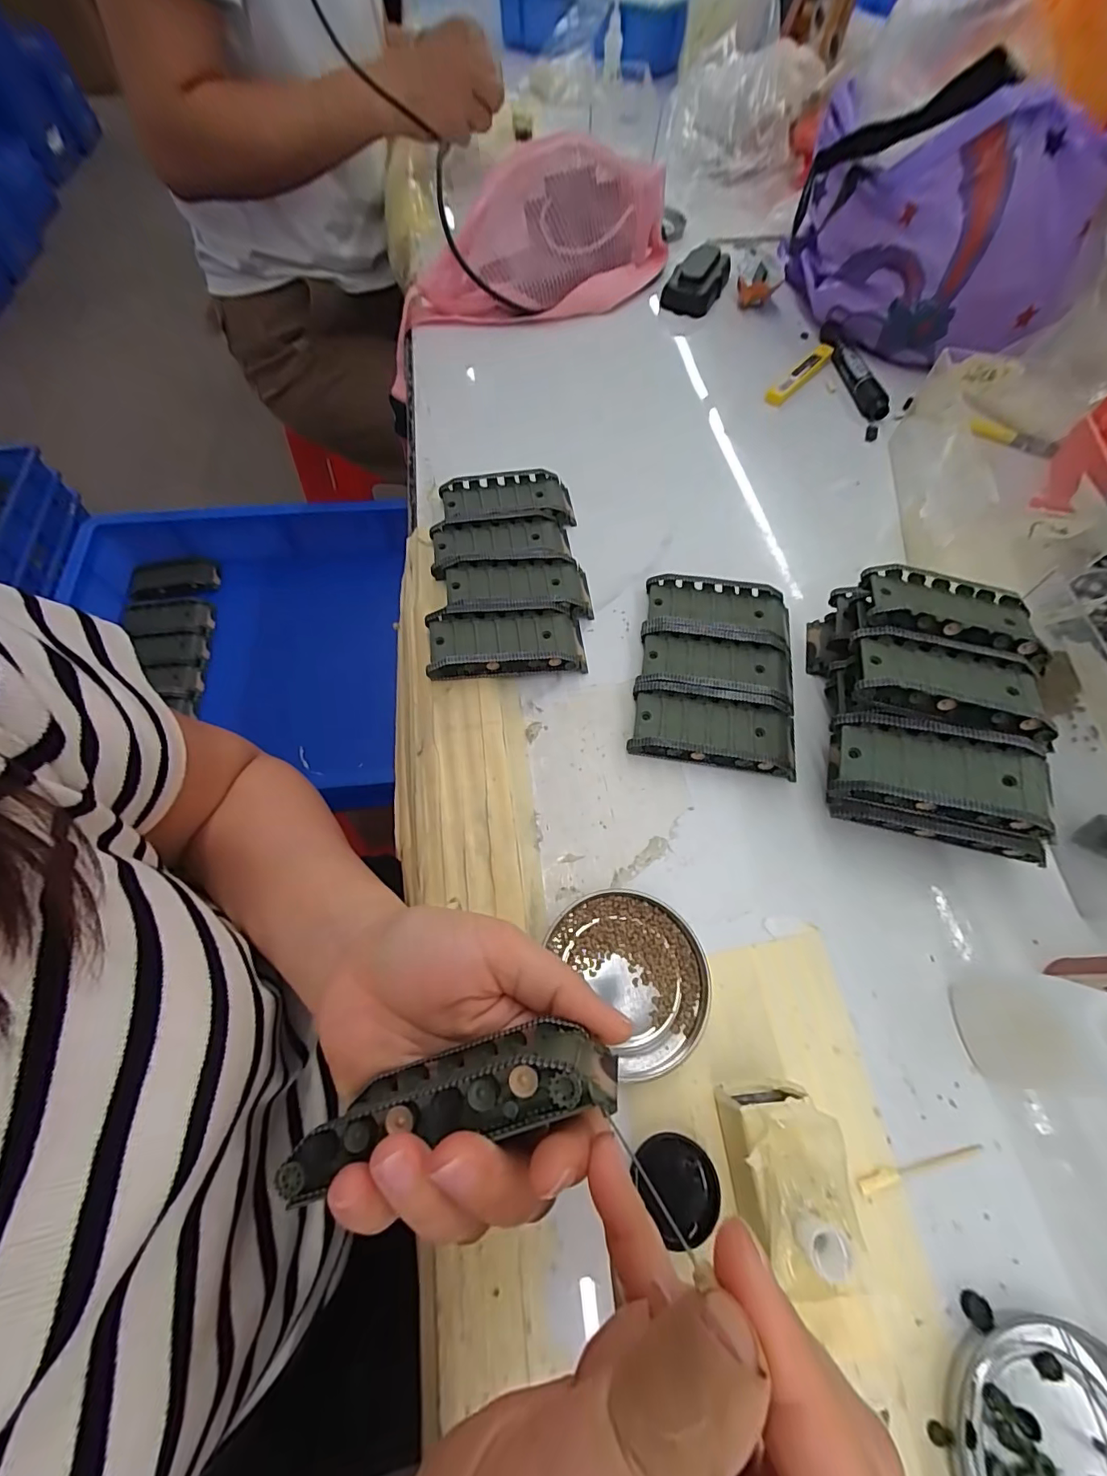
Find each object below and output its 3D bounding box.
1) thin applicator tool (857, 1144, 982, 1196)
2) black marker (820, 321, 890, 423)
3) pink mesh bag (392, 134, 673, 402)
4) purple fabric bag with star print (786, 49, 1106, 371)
[{"bbox_3d":[0.156,0.181,0.213,0.058,0.004,0.006,-10,64,-7],"label":"thin applicator tool"},{"bbox_3d":[0.280,-0.348,0.472,0.023,0.016,0.142,-2,63,-3],"label":"black marker"},{"bbox_3d":[-0.016,-0.479,0.498,0.319,0.115,0.098,-36,71,-19],"label":"pink mesh bag"},{"bbox_3d":[0.324,-0.438,0.435,0.244,0.157,0.090,38,68,16],"label":"purple fabric bag with star print"}]

